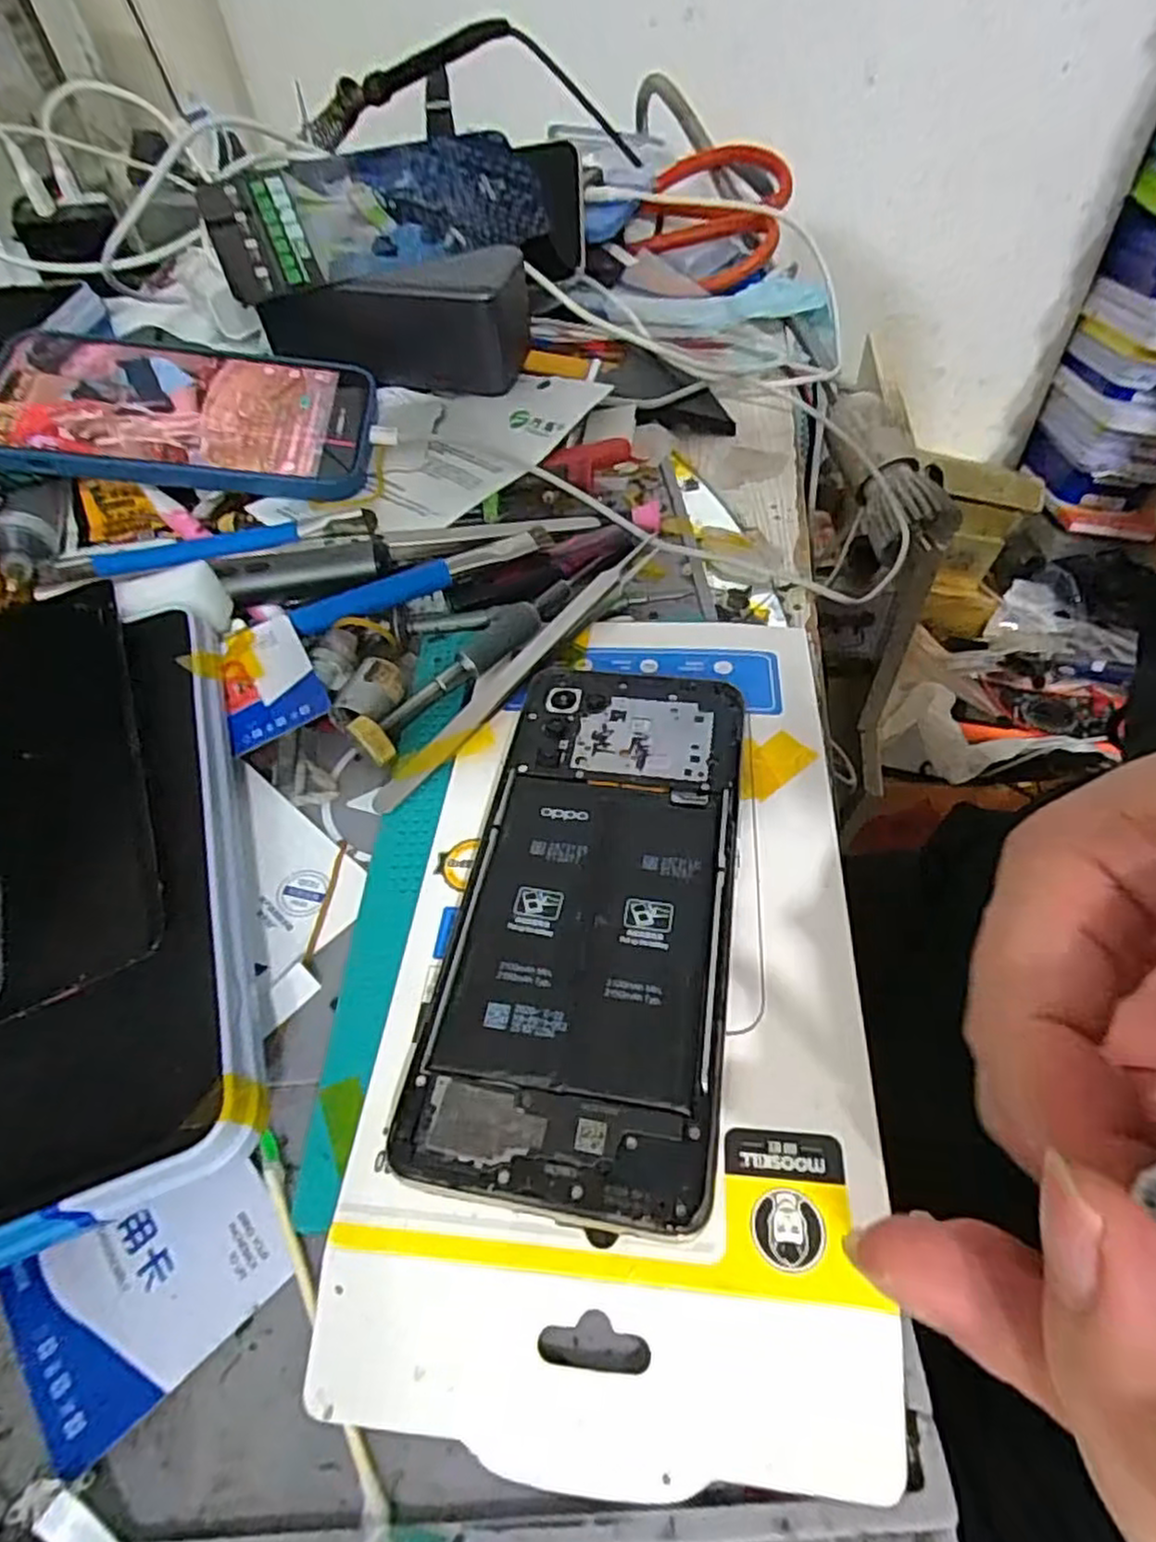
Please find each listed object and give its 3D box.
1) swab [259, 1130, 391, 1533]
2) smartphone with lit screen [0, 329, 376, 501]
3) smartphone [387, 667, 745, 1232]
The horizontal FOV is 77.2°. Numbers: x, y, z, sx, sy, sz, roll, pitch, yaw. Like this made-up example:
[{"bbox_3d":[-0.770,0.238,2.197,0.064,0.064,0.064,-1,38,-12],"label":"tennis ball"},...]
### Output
[{"bbox_3d":[-0.057,0.114,0.155,0.004,0.004,0.078,-29,54,-16],"label":"swab"},{"bbox_3d":[-0.178,-0.163,0.330,0.161,0.009,0.080,2,66,-8],"label":"smartphone with lit screen"},{"bbox_3d":[0.006,0.032,0.202,0.071,0.010,0.155,5,53,11],"label":"smartphone"}]

